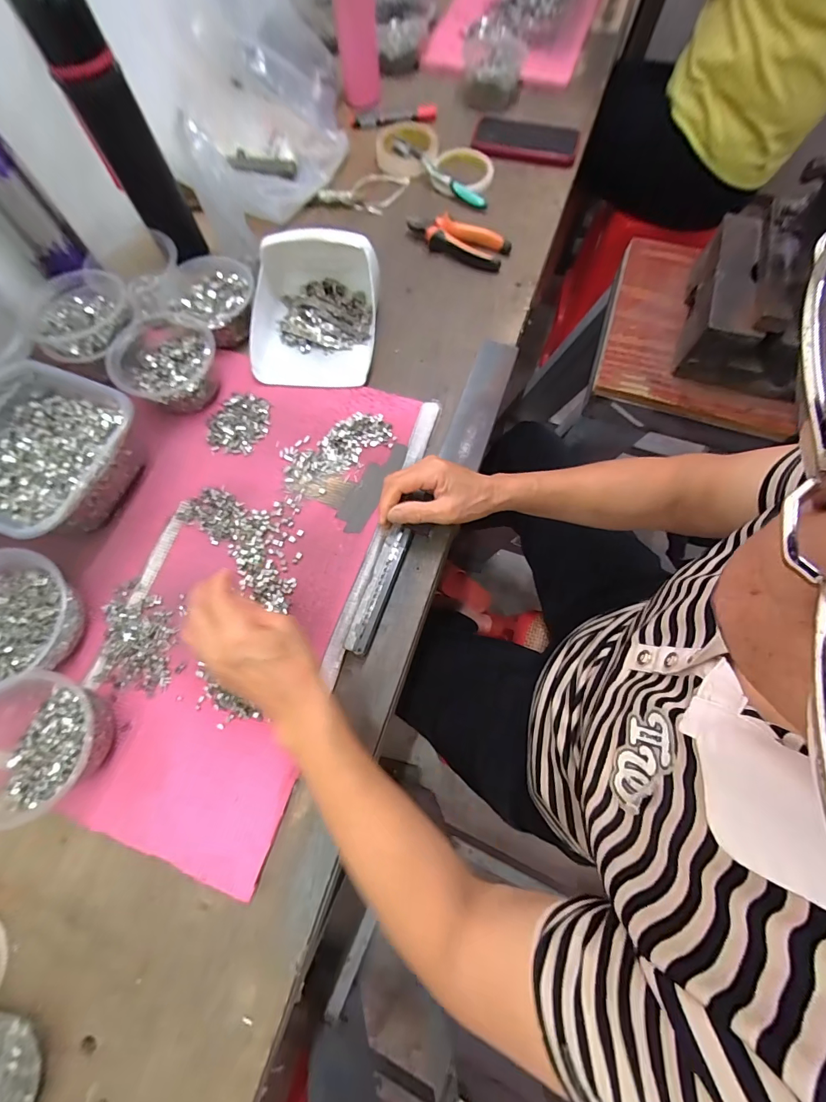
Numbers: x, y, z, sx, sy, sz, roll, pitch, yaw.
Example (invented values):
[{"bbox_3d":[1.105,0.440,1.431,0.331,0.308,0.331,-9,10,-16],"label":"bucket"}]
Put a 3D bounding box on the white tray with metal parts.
[{"bbox_3d":[-0.124,-0.303,0.505,0.151,0.084,0.170,6,71,4],"label":"white tray with metal parts"}]

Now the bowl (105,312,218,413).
[{"bbox_3d":[-0.289,-0.222,0.488,0.114,0.062,0.110,-1,71,2],"label":"bowl"}]

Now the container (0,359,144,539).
[{"bbox_3d":[-0.404,-0.102,0.446,0.187,0.077,0.173,19,72,8],"label":"container"}]

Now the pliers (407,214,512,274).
[{"bbox_3d":[0.067,-0.461,0.591,0.147,0.028,0.064,25,73,10],"label":"pliers"}]

